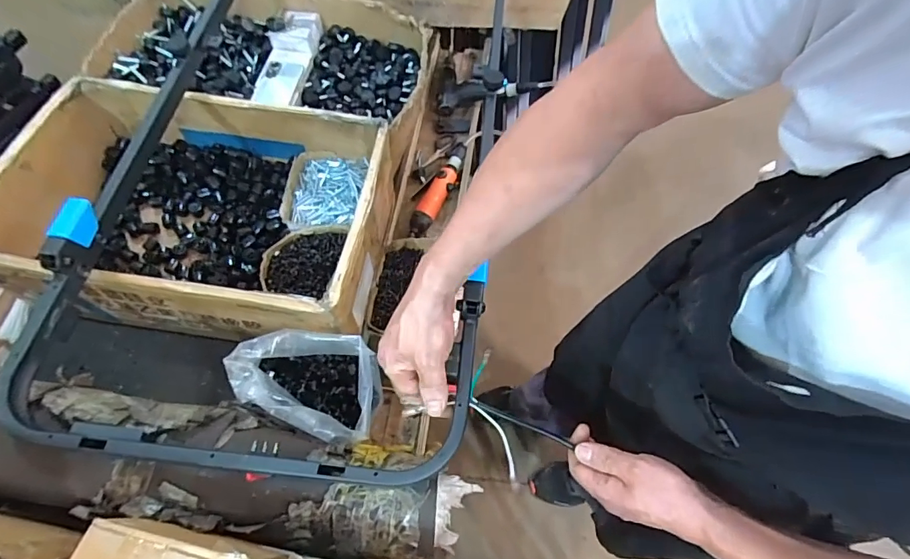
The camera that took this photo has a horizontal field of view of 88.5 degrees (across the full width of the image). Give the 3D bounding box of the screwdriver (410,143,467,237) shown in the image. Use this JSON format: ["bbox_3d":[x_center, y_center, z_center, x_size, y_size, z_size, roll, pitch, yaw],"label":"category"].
[{"bbox_3d":[-0.028,-0.184,0.929,0.050,0.037,0.242,22,64,9],"label":"screwdriver"}]

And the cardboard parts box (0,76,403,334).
[{"bbox_3d":[-0.395,-0.105,0.748,0.544,0.189,0.365,7,62,1],"label":"cardboard parts box"}]

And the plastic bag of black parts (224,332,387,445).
[{"bbox_3d":[-0.187,0.140,0.619,0.182,0.117,0.128,13,63,4],"label":"plastic bag of black parts"}]

